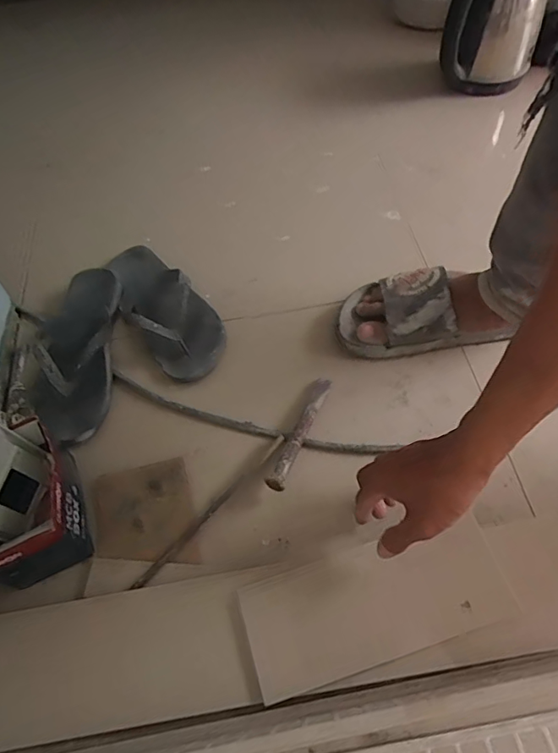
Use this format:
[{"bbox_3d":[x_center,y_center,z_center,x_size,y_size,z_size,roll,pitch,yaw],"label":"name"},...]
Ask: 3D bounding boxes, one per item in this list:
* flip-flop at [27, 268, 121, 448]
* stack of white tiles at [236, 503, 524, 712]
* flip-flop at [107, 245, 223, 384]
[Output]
[{"bbox_3d":[-0.271,-0.040,0.640,0.106,0.055,0.260,-4,57,0],"label":"flip-flop"},{"bbox_3d":[0.092,0.211,0.469,0.245,0.016,0.099,-16,58,-8],"label":"stack of white tiles"},{"bbox_3d":[-0.162,-0.099,0.682,0.100,0.044,0.237,-34,62,-19],"label":"flip-flop"}]

